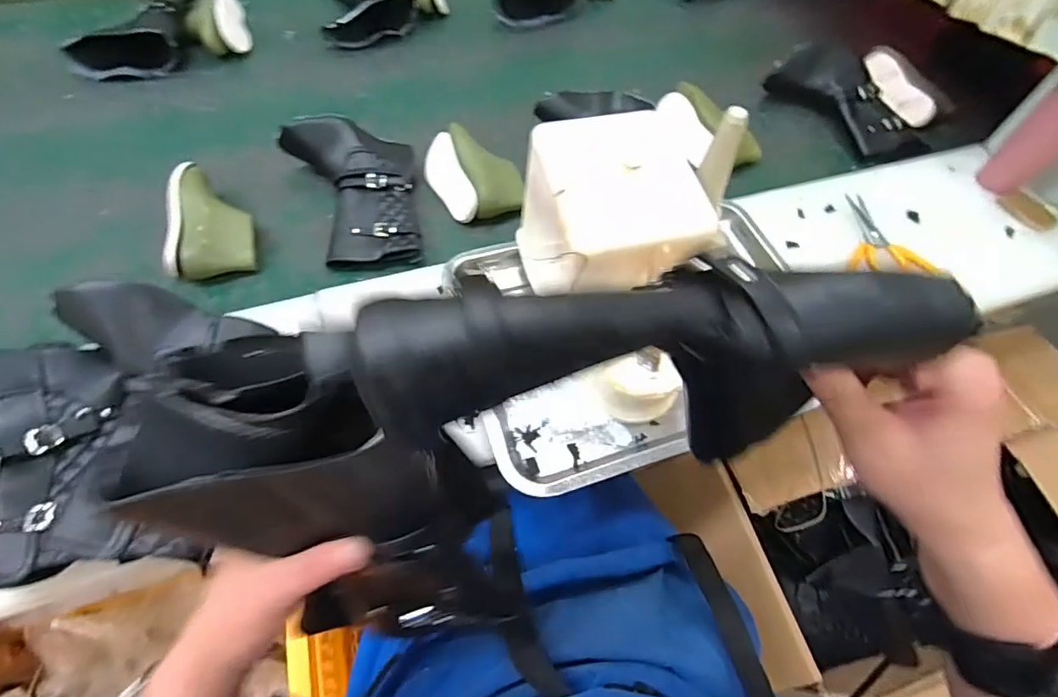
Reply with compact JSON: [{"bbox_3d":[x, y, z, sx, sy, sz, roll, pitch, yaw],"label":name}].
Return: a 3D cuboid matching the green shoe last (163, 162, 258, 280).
[{"bbox_3d":[-0.397,-0.162,0.631,0.094,0.055,0.153,-11,61,-9],"label":"green shoe last"}]

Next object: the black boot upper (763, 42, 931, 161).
[{"bbox_3d":[0.507,-0.387,0.795,0.114,0.071,0.254,-38,69,-22],"label":"black boot upper"}]

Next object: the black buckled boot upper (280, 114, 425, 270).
[{"bbox_3d":[-0.222,-0.205,0.660,0.154,0.077,0.221,-15,62,-11],"label":"black buckled boot upper"}]

